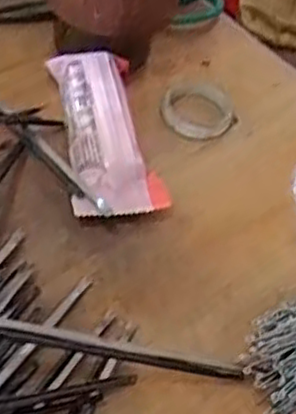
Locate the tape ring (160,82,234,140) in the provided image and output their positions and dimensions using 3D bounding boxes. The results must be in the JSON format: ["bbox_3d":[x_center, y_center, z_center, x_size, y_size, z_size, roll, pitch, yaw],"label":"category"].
[{"bbox_3d":[0.033,-0.065,0.475,0.052,0.013,0.048,9,45,-9],"label":"tape ring"}]

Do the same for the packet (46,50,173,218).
[{"bbox_3d":[-0.026,-0.047,0.426,0.050,0.028,0.124,-1,48,-18],"label":"packet"}]

